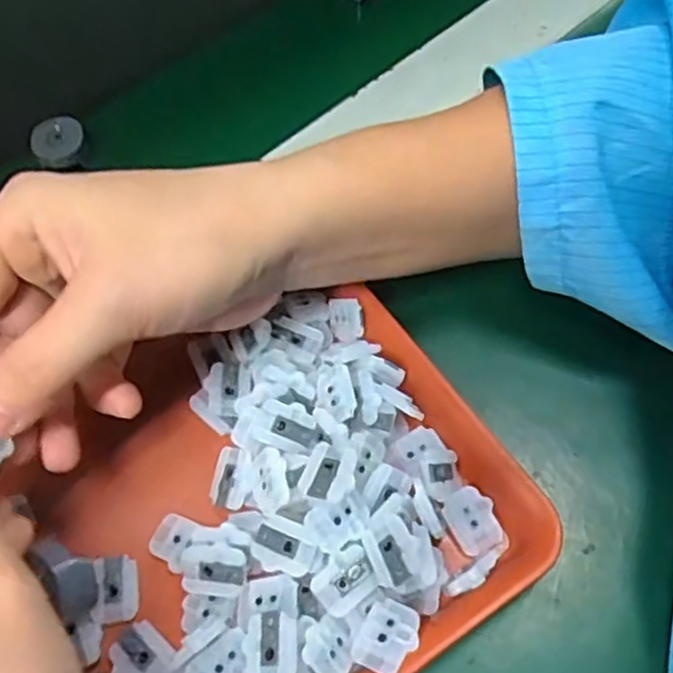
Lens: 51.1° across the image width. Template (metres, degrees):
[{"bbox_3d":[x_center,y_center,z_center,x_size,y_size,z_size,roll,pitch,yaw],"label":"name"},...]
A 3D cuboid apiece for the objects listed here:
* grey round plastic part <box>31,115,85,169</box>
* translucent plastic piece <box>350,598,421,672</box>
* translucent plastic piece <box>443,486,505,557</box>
[{"bbox_3d":[-0.140,-0.098,0.352,0.024,0.010,0.027,-12,60,-5],"label":"grey round plastic part"},{"bbox_3d":[0.016,0.092,0.216,0.017,0.005,0.021,26,64,16],"label":"translucent plastic piece"},{"bbox_3d":[0.048,0.064,0.246,0.016,0.006,0.022,-25,62,-12],"label":"translucent plastic piece"}]

